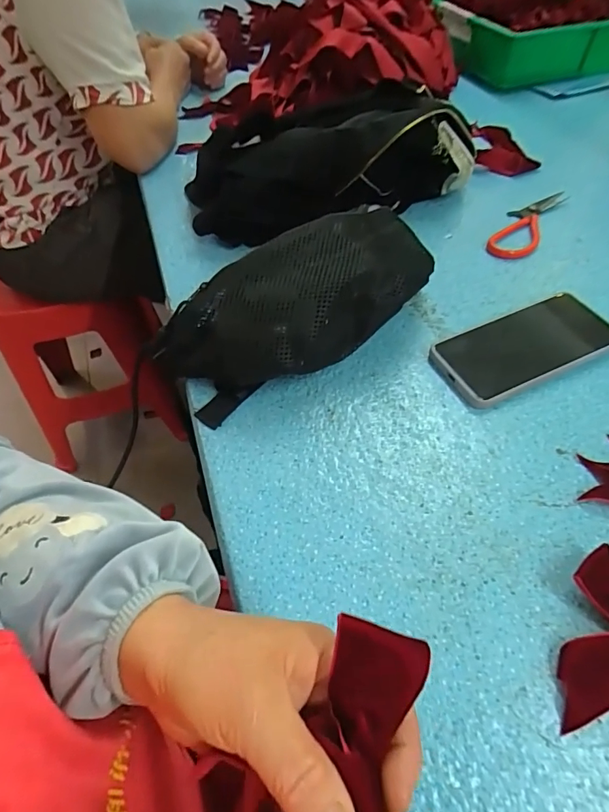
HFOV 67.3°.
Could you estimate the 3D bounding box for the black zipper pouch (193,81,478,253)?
[{"bbox_3d":[0.030,-0.290,0.547,0.332,0.111,0.137,-11,53,-5],"label":"black zipper pouch"}]

